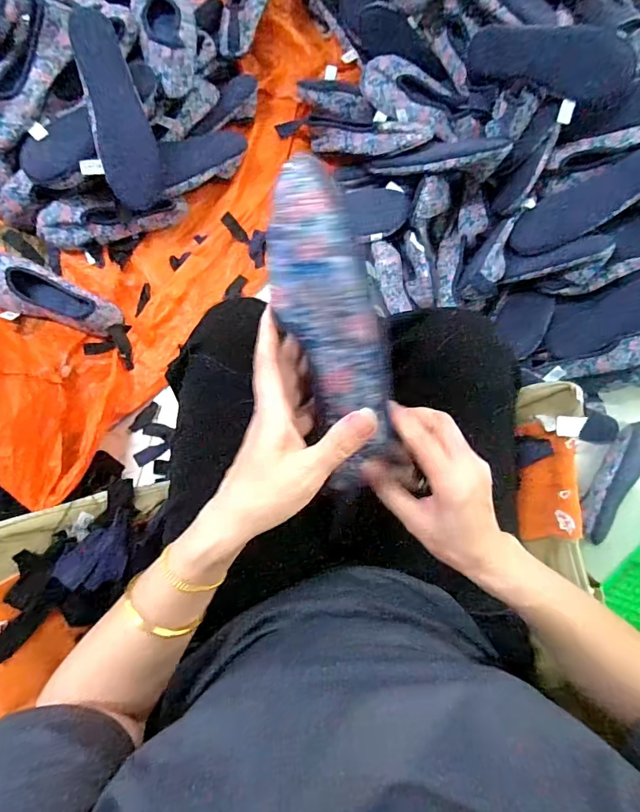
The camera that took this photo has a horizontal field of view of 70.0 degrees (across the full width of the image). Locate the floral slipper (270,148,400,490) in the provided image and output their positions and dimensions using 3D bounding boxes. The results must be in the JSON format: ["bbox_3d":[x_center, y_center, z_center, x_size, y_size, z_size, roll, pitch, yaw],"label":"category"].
[{"bbox_3d":[0.017,-0.035,0.313,0.064,0.039,0.237,-1,123,22],"label":"floral slipper"}]

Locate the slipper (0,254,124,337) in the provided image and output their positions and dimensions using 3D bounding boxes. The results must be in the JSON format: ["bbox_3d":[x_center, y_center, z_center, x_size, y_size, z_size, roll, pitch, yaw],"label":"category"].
[{"bbox_3d":[-0.476,-0.188,0.801,0.243,0.056,0.093,24,81,0],"label":"slipper"}]

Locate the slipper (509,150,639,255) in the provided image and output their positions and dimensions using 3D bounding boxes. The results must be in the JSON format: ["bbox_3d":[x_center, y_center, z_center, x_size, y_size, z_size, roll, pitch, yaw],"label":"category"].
[{"bbox_3d":[0.462,-0.350,0.771,0.276,0.048,0.092,-27,84,25],"label":"slipper"}]

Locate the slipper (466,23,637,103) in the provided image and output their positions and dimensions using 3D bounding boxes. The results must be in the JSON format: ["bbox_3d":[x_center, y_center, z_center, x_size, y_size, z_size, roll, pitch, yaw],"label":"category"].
[{"bbox_3d":[0.400,-0.599,0.802,0.264,0.077,0.102,-1,82,-4],"label":"slipper"}]

